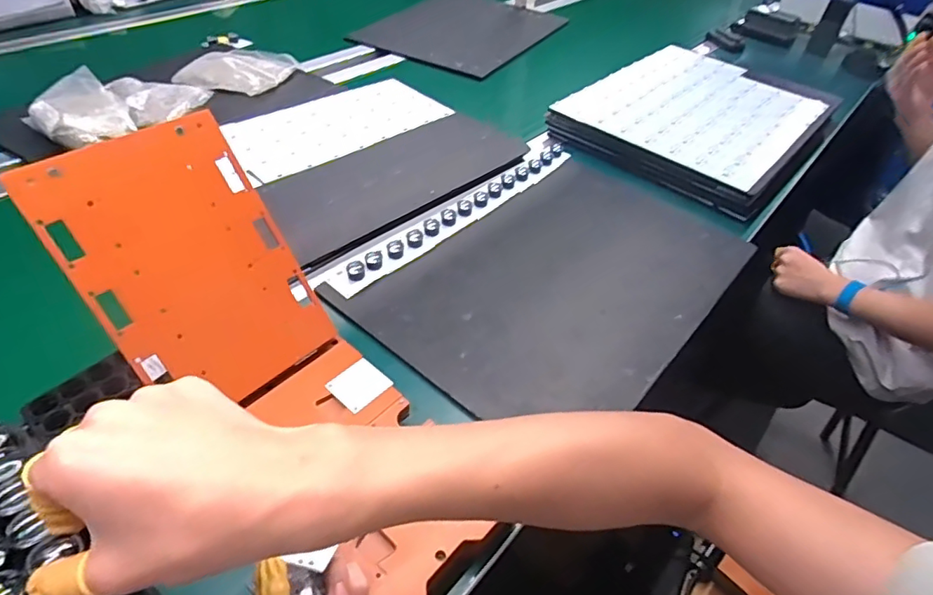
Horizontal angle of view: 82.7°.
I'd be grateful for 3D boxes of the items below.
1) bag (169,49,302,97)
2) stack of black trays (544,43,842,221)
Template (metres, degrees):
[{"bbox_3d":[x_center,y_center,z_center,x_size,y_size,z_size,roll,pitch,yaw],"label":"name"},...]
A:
[{"bbox_3d":[-0.424,-0.429,0.993,0.158,0.031,0.183,17,46,12],"label":"bag"},{"bbox_3d":[0.426,-0.328,0.963,0.363,0.062,0.465,36,52,27],"label":"stack of black trays"}]

